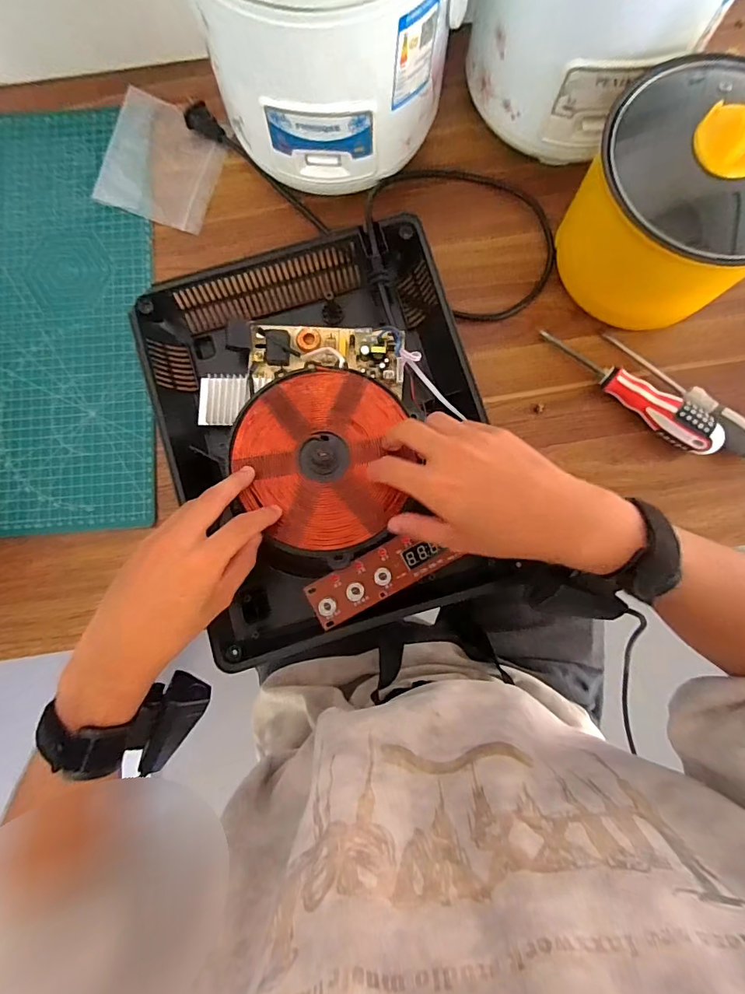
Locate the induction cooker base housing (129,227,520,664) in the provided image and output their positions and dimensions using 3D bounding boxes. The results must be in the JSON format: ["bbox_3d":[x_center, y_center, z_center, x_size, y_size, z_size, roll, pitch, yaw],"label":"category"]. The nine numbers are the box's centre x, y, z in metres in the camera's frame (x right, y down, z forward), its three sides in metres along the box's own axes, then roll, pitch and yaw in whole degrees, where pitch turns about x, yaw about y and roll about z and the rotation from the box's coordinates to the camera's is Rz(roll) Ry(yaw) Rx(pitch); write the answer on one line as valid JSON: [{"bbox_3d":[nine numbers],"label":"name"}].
[{"bbox_3d":[-0.042,-0.061,0.407,0.264,0.067,0.349,-17,83,-1],"label":"induction cooker base housing"}]

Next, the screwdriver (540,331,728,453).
[{"bbox_3d":[0.246,-0.108,0.428,0.182,0.032,0.039,42,86,5],"label":"screwdriver"}]

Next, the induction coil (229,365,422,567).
[{"bbox_3d":[-0.040,-0.035,0.378,0.149,0.011,0.148,0,83,1],"label":"induction coil"}]

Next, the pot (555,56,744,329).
[{"bbox_3d":[0.264,-0.251,0.390,0.165,0.147,0.170,0,83,1],"label":"pot"}]

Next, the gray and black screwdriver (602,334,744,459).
[{"bbox_3d":[0.292,-0.096,0.430,0.177,0.023,0.026,44,86,5],"label":"gray and black screwdriver"}]

